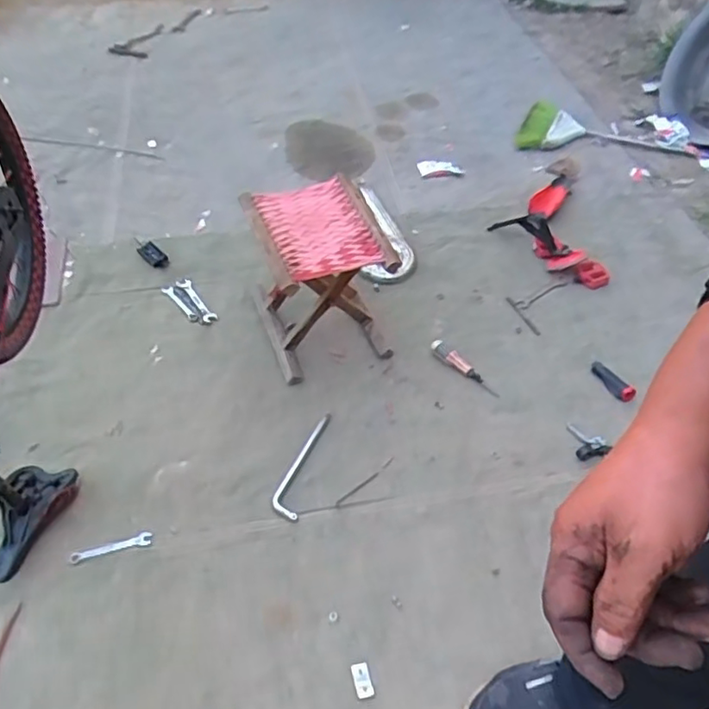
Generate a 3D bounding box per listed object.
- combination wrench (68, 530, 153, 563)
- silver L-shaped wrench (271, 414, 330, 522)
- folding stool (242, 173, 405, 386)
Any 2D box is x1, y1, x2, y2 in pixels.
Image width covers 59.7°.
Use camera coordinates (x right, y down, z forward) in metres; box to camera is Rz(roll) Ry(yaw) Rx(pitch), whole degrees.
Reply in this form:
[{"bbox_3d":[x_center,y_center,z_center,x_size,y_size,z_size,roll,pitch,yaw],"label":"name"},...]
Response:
[{"bbox_3d":[-0.445,0.355,1.133,0.142,0.010,0.028,-16,52,-15],"label":"combination wrench"},{"bbox_3d":[-0.108,0.215,1.259,0.055,0.015,0.273,10,50,7],"label":"silver L-shaped wrench"},{"bbox_3d":[-0.085,-0.169,1.422,0.265,0.320,0.341,-14,51,-18],"label":"folding stool"}]

